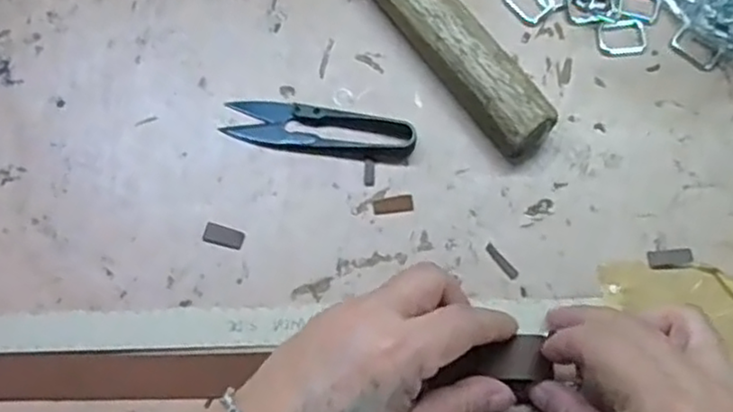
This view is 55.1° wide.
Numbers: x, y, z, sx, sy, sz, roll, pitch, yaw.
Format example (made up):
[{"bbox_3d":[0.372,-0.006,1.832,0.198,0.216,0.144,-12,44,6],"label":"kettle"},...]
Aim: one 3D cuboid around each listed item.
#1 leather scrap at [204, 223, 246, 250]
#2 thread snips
[{"bbox_3d":[-0.070,0.015,0.344,0.020,0.004,0.010,15,73,6],"label":"leather scrap"},{"bbox_3d":[-0.024,-0.040,0.359,0.096,0.010,0.025,8,72,3],"label":"thread snips"}]

